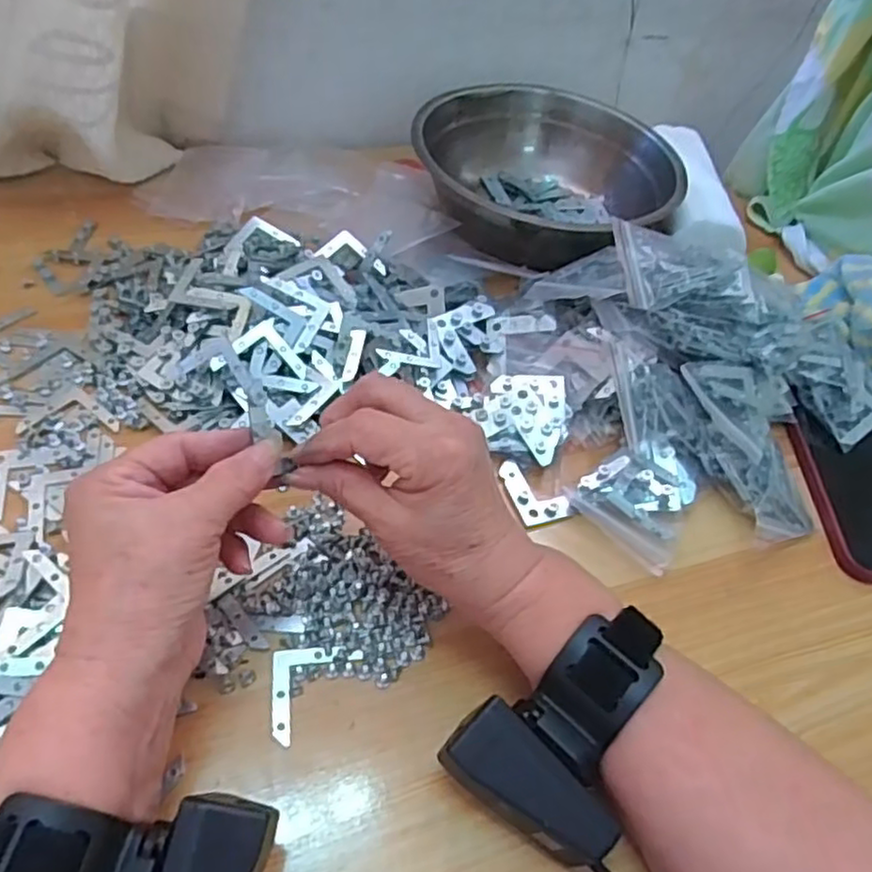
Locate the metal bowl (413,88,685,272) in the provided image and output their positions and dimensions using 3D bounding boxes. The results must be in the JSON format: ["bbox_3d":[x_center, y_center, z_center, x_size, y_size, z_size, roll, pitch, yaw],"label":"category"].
[{"bbox_3d":[0.079,-0.208,0.561,0.184,0.071,0.190,5,49,-5],"label":"metal bowl"}]

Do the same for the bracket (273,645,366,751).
[{"bbox_3d":[-0.054,0.116,0.313,0.040,0.004,0.041,-4,51,-7],"label":"bracket"}]

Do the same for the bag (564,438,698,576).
[{"bbox_3d":[0.122,0.035,0.397,0.069,0.026,0.063,-33,60,-26],"label":"bag"}]

